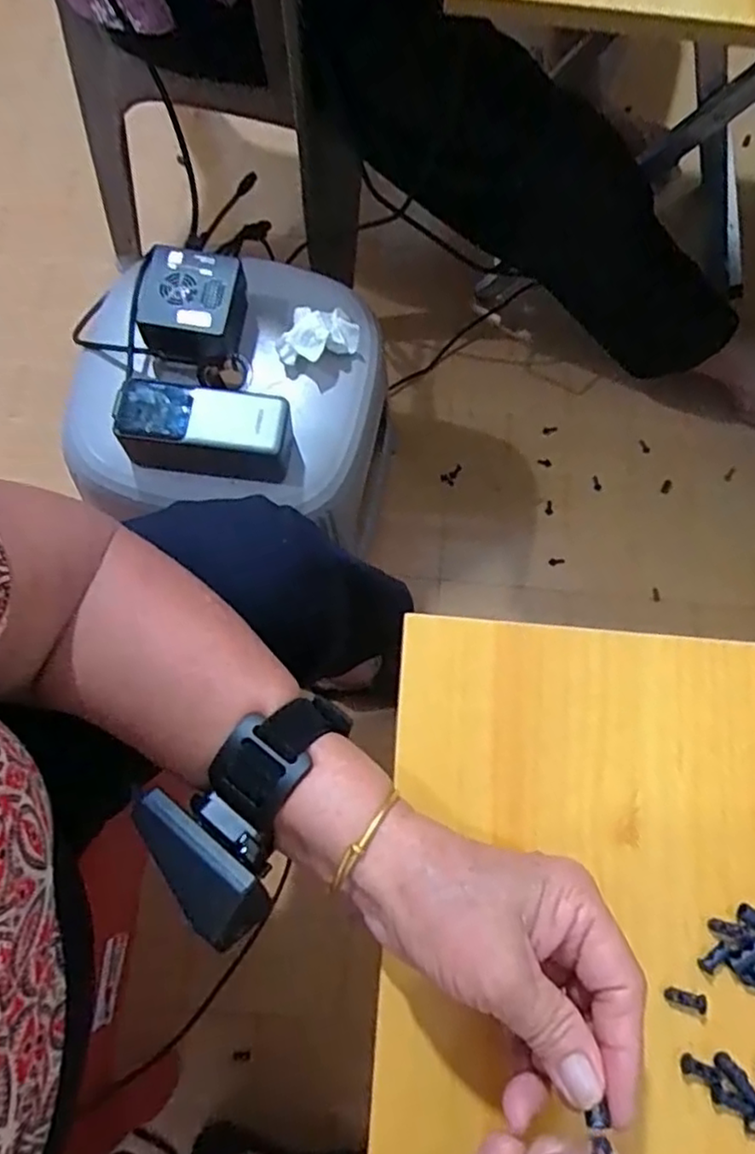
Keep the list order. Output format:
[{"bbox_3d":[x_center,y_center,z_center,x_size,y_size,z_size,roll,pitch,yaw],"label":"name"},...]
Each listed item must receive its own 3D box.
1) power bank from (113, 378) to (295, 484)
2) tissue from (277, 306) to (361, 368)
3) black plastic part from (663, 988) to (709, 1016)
[{"bbox_3d":[-0.137,-0.116,0.522,0.135,0.042,0.063,6,75,-1],"label":"power bank"},{"bbox_3d":[-0.051,-0.211,0.574,0.070,0.022,0.044,-5,75,-4],"label":"tissue"},{"bbox_3d":[0.130,0.179,0.280,0.017,0.004,0.007,14,75,3],"label":"black plastic part"}]

